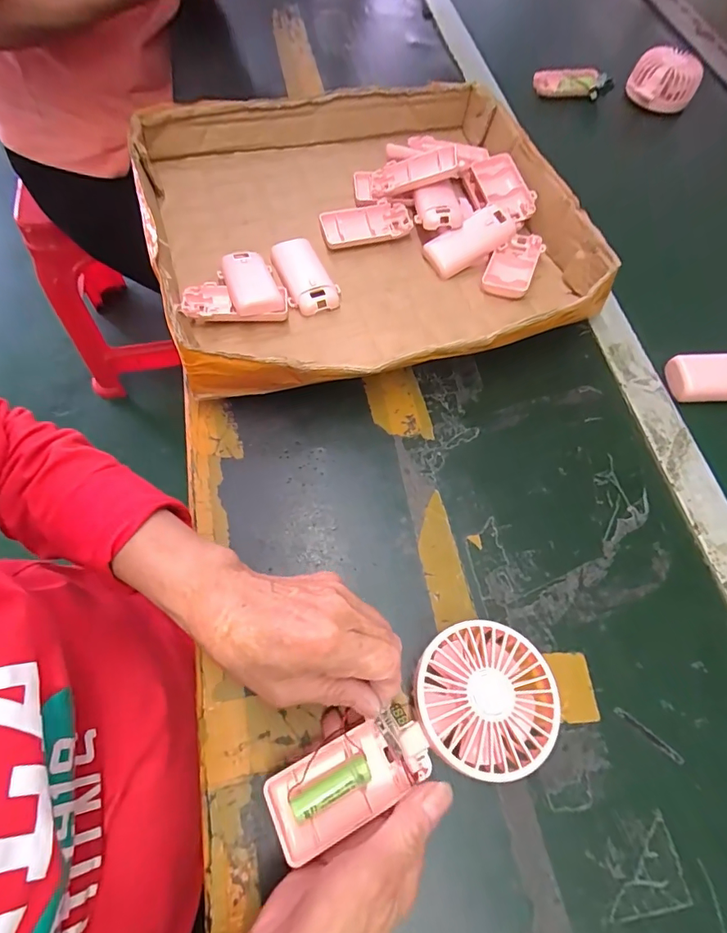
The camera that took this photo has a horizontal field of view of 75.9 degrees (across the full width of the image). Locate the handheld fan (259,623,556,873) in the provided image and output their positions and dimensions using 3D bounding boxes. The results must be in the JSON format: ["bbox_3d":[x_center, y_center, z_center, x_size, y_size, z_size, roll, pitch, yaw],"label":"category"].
[{"bbox_3d":[0.032,0.165,0.284,0.182,0.030,0.081,-27,69,-6],"label":"handheld fan"}]

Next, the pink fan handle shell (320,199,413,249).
[{"bbox_3d":[0.004,-0.260,0.506,0.098,0.018,0.046,-13,66,-9],"label":"pink fan handle shell"}]

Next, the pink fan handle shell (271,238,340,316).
[{"bbox_3d":[-0.057,-0.190,0.464,0.048,0.022,0.085,-19,67,-11],"label":"pink fan handle shell"}]

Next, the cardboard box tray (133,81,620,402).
[{"bbox_3d":[0.005,-0.244,0.476,0.405,0.070,0.368,-16,67,-10],"label":"cardboard box tray"}]

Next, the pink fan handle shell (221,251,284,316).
[{"bbox_3d":[-0.107,-0.174,0.443,0.044,0.019,0.081,-19,67,-11],"label":"pink fan handle shell"}]

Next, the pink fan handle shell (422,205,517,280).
[{"bbox_3d":[0.112,-0.234,0.487,0.095,0.022,0.040,-29,69,3],"label":"pink fan handle shell"}]

